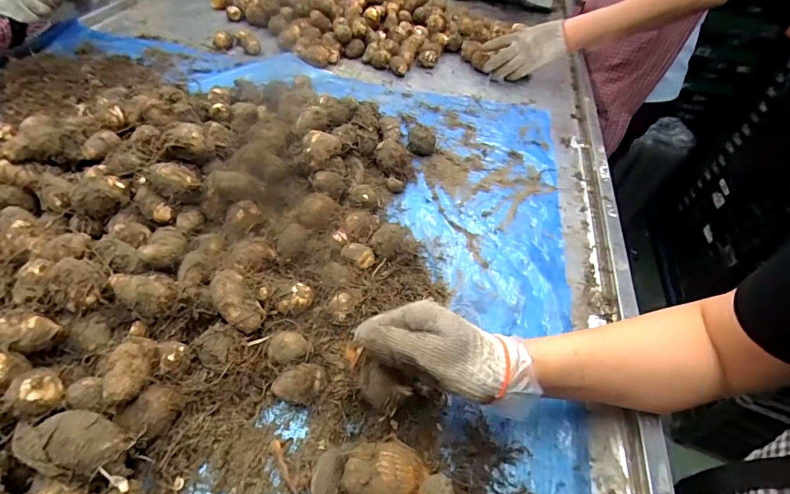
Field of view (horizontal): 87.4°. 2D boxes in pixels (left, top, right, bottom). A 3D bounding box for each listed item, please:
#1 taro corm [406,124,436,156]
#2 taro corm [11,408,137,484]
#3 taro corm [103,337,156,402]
[{"bbox_3d":[0.044,-0.174,0.672,0.045,0.033,0.037,12,47,5],"label":"taro corm"},{"bbox_3d":[-0.240,0.149,0.310,0.071,0.033,0.045,18,48,10],"label":"taro corm"},{"bbox_3d":[-0.218,0.105,0.344,0.031,0.034,0.055,-4,48,-10],"label":"taro corm"}]

